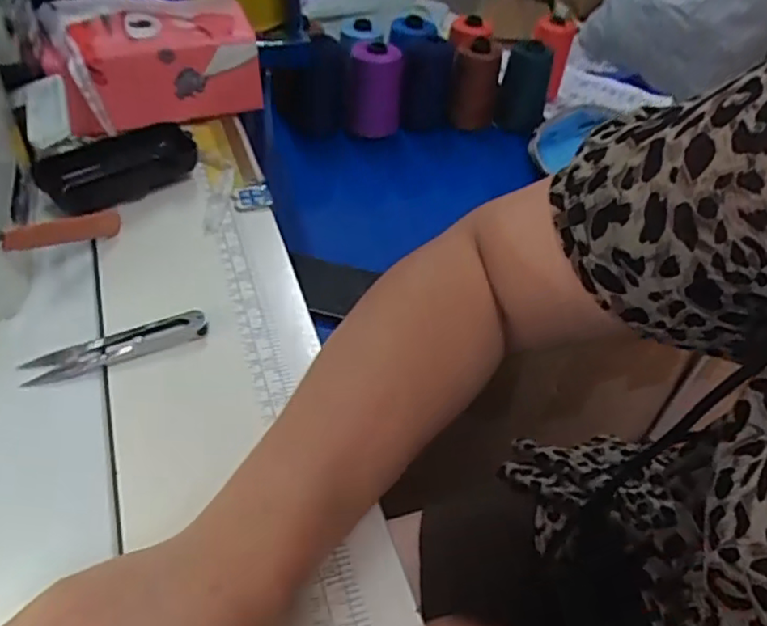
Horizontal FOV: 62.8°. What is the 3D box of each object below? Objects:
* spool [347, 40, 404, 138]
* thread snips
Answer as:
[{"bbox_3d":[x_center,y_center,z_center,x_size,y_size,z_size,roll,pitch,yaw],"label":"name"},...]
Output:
[{"bbox_3d":[-0.009,-0.278,0.798,0.073,0.102,0.073,6,47,-6],"label":"spool"},{"bbox_3d":[-0.155,0.018,0.365,0.100,0.007,0.025,-14,52,-22],"label":"thread snips"}]

